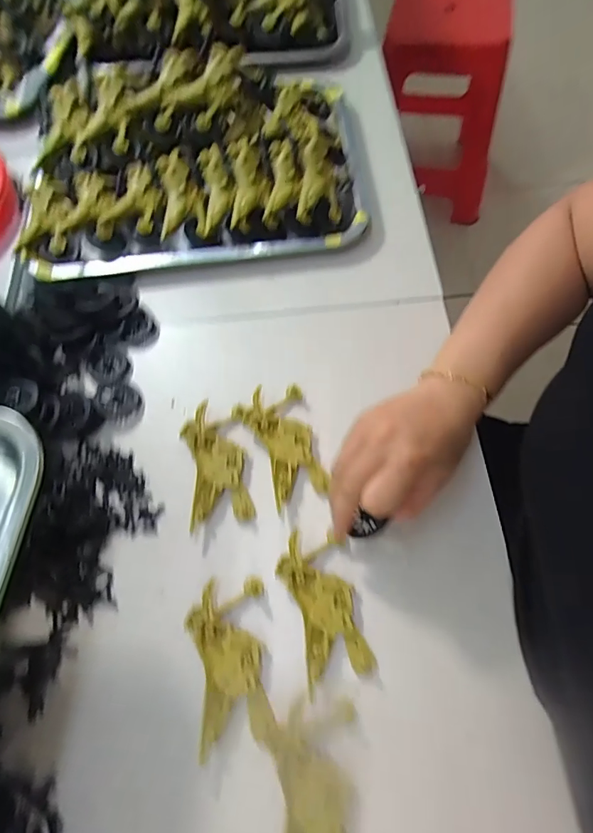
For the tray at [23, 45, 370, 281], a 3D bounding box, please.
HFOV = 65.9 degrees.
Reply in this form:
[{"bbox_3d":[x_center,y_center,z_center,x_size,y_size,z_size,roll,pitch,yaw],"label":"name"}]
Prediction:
[{"bbox_3d":[-0.109,-0.267,0.476,0.350,0.076,0.238,-9,65,0],"label":"tray"}]

